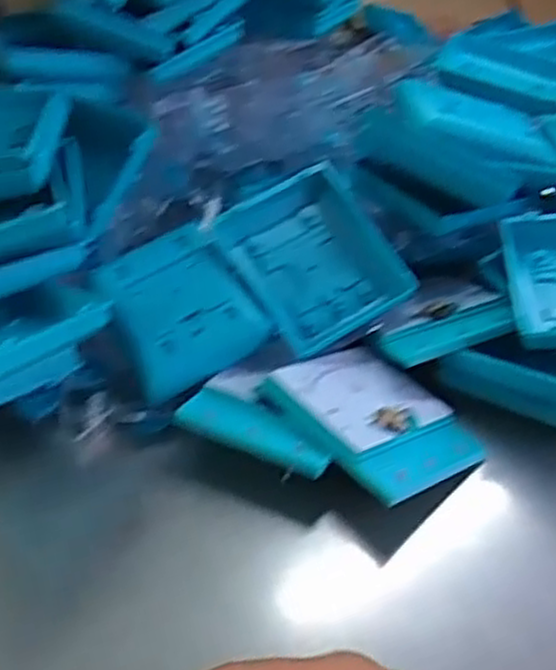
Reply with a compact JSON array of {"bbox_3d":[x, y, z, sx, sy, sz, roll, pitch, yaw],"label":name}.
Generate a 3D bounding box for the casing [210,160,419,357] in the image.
[{"bbox_3d":[0.025,-0.052,0.539,0.098,0.026,0.114,-28,75,-13],"label":"casing"}]

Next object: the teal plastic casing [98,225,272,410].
[{"bbox_3d":[-0.066,-0.019,0.521,0.085,0.021,0.108,-27,69,-14],"label":"teal plastic casing"}]

